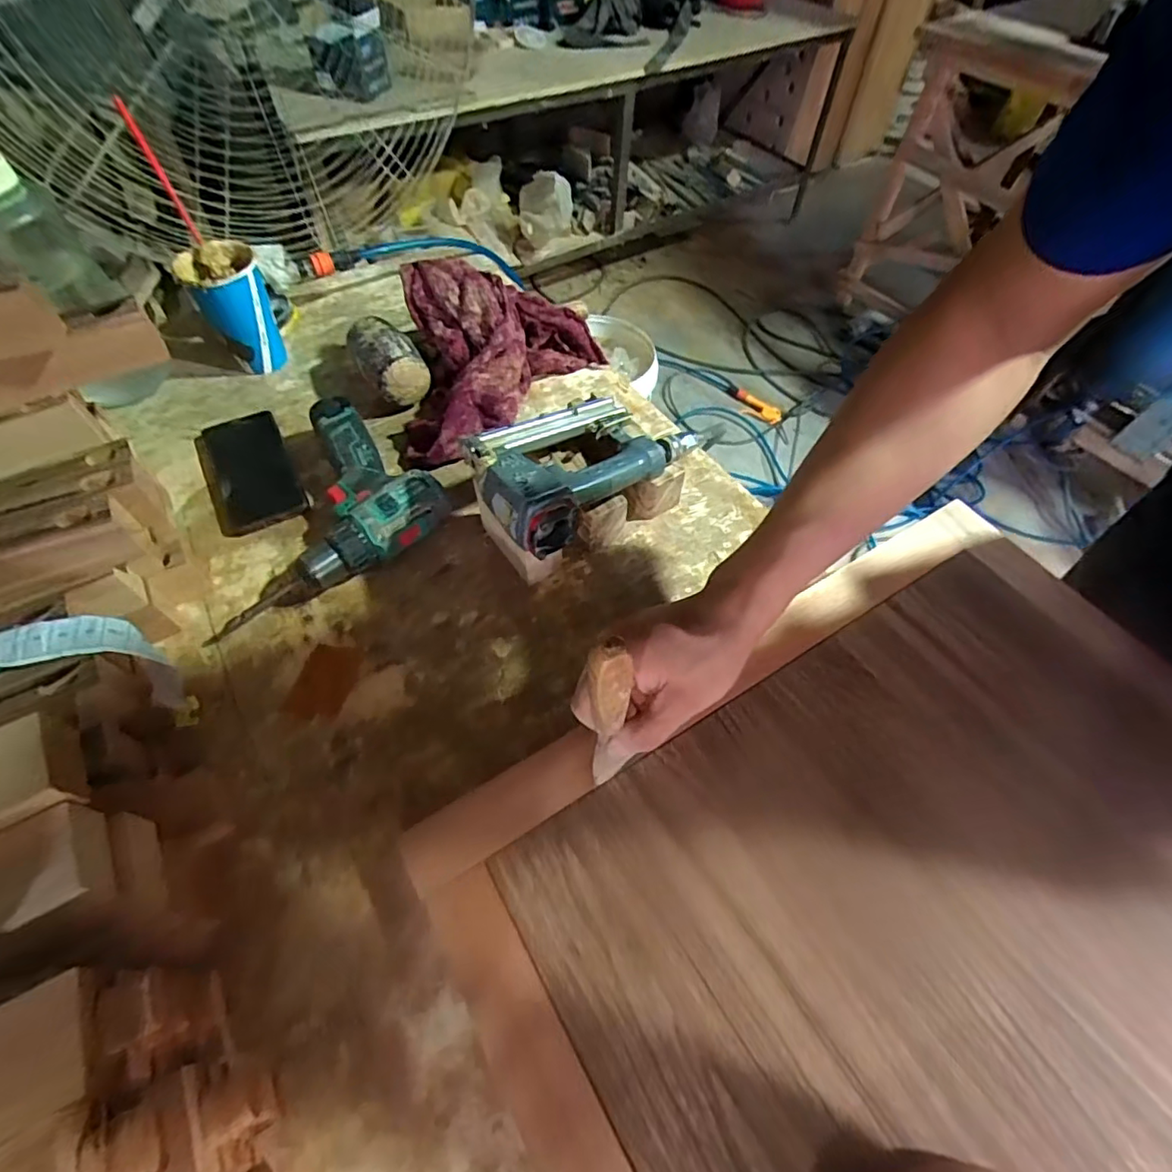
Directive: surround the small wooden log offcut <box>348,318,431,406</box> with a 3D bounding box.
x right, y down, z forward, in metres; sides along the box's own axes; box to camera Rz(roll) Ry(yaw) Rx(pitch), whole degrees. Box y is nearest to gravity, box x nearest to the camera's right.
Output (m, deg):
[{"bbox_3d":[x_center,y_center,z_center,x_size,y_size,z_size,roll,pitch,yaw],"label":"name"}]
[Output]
[{"bbox_3d":[-0.231,-0.259,0.679,0.067,0.072,0.097,-24,60,-16],"label":"small wooden log offcut"}]

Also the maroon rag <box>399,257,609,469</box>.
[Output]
[{"bbox_3d":[-0.093,-0.258,0.653,0.238,0.116,0.205,-9,57,-7],"label":"maroon rag"}]

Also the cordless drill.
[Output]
[{"bbox_3d":[-0.275,-0.089,0.576,0.230,0.053,0.215,-24,60,-16],"label":"cordless drill"}]

